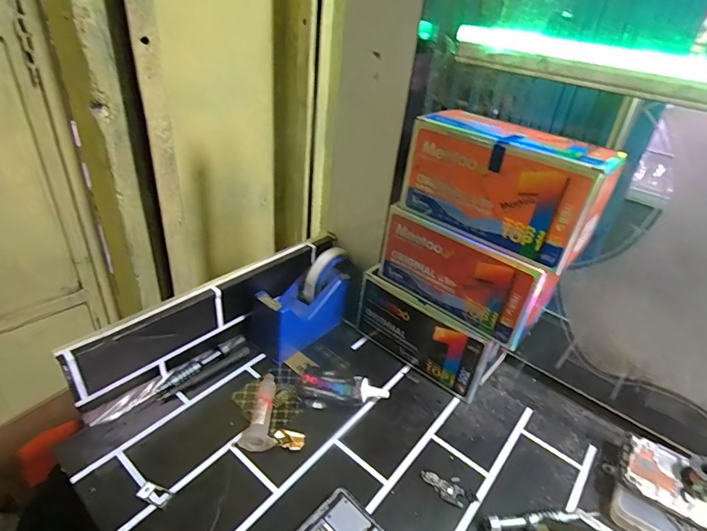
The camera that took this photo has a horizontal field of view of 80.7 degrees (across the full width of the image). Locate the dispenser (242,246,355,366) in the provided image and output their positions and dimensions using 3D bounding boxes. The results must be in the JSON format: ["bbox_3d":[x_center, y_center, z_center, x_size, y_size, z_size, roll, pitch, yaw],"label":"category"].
[{"bbox_3d":[-0.065,0.044,0.536,0.068,0.098,0.137,28,37,30],"label":"dispenser"}]

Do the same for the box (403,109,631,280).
[{"bbox_3d":[0.145,-0.081,0.408,0.178,0.097,0.072,28,38,29],"label":"box"}]

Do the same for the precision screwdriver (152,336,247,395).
[{"bbox_3d":[-0.173,0.112,0.481,0.016,0.014,0.113,28,37,29],"label":"precision screwdriver"}]

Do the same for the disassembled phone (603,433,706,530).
[{"bbox_3d":[0.328,0.216,0.376,0.157,0.009,0.071,26,40,29],"label":"disassembled phone"}]

